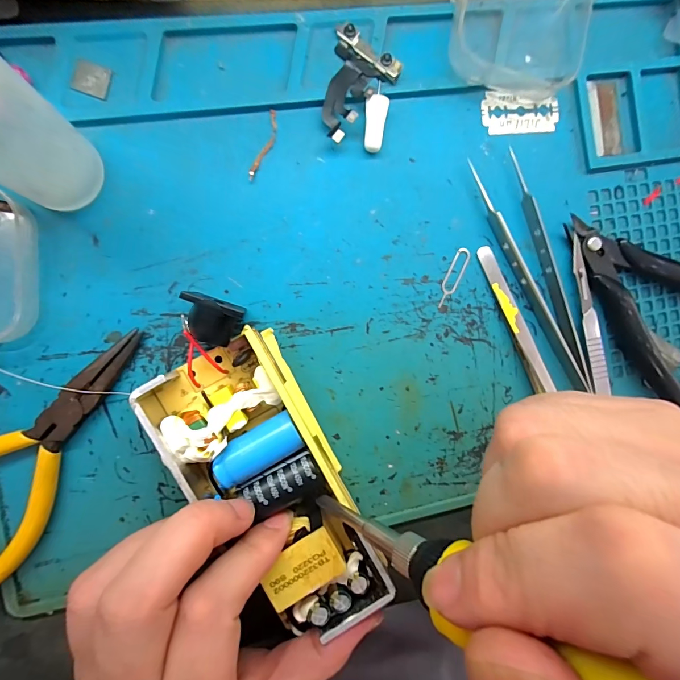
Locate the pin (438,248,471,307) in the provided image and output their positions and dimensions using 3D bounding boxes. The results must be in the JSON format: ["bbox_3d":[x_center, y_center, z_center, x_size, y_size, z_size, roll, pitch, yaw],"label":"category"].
[{"bbox_3d":[0.058,-0.032,0.182,0.008,0.004,0.033,24,88,-8],"label":"pin"}]

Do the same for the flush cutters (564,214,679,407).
[{"bbox_3d":[0.161,-0.024,0.190,0.106,0.015,0.070,41,86,-7],"label":"flush cutters"}]

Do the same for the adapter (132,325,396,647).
[{"bbox_3d":[-0.030,0.064,0.156,0.061,0.027,0.129,-28,89,-6],"label":"adapter"}]

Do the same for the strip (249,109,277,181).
[{"bbox_3d":[-0.035,-0.090,0.167,0.006,0.004,0.034,19,89,-8],"label":"strip"}]

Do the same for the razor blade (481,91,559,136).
[{"bbox_3d":[0.094,-0.117,0.185,0.042,0.004,0.021,-3,92,-8],"label":"razor blade"}]

